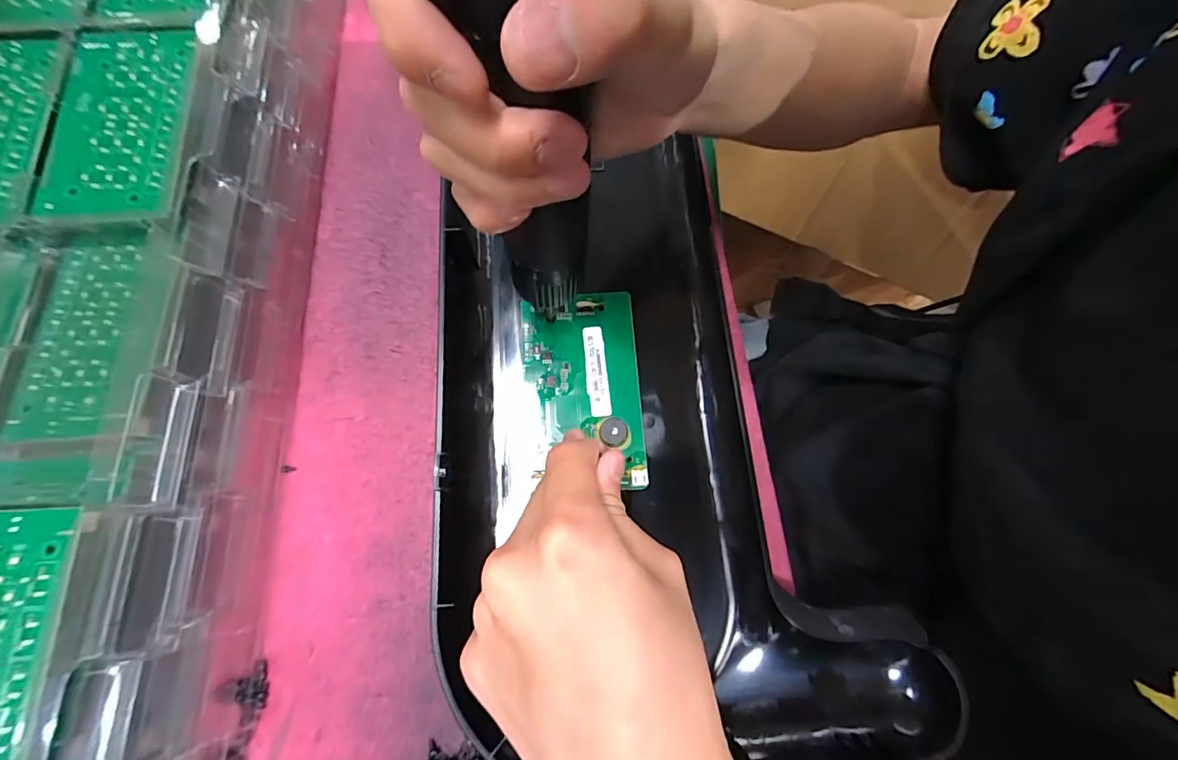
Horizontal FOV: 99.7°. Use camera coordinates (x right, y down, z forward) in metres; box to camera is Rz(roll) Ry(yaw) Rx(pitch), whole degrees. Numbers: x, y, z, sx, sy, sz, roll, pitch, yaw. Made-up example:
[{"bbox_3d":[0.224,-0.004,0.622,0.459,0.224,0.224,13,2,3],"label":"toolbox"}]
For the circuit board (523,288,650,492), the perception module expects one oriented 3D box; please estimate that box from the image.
[{"bbox_3d":[-0.003,0.003,0.259,0.059,0.009,0.103,-5,73,1],"label":"circuit board"}]

